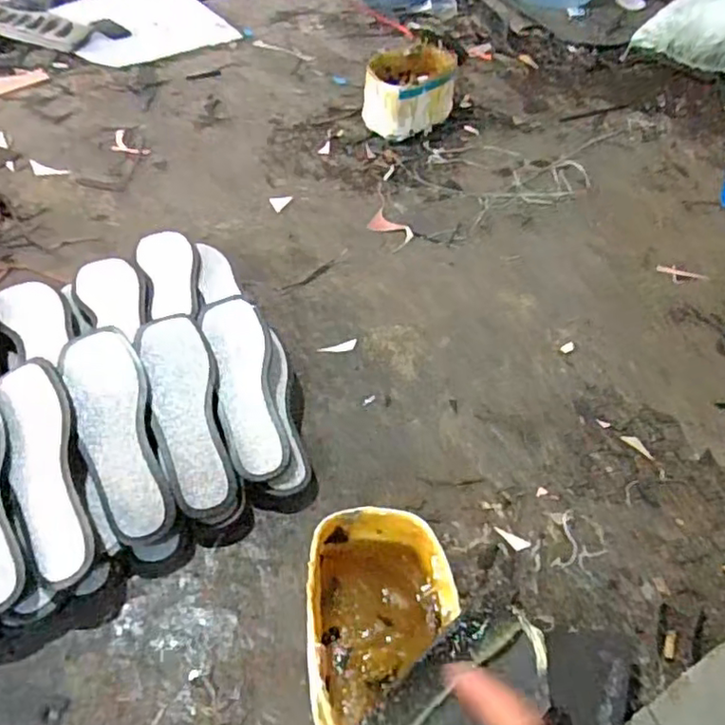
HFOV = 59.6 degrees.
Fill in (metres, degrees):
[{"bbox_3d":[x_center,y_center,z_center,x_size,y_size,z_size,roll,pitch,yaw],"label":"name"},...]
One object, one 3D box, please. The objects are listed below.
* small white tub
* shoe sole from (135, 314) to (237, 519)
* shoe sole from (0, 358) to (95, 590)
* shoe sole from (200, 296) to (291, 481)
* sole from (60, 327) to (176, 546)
[{"bbox_3d":[0.094,-0.536,1.270,0.175,0.124,0.151,10,49,2],"label":"small white tub"},{"bbox_3d":[-0.191,0.048,0.692,0.073,0.019,0.239,-12,64,-16],"label":"shoe sole"},{"bbox_3d":[-0.312,0.103,0.624,0.061,0.013,0.229,-15,68,-18],"label":"shoe sole"},{"bbox_3d":[-0.133,0.023,0.734,0.072,0.010,0.233,-11,62,-16],"label":"shoe sole"},{"bbox_3d":[-0.254,0.069,0.659,0.076,0.014,0.237,-16,68,-19],"label":"sole"}]

